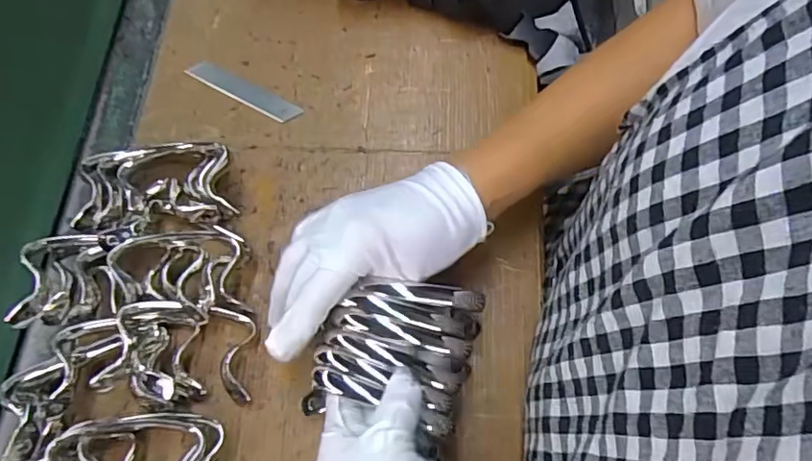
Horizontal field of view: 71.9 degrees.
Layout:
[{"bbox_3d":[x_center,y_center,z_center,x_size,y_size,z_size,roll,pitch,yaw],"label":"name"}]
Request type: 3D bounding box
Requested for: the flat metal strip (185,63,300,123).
[{"bbox_3d":[-0.133,-0.114,0.457,0.106,0.004,0.018,27,77,13],"label":"flat metal strip"}]

